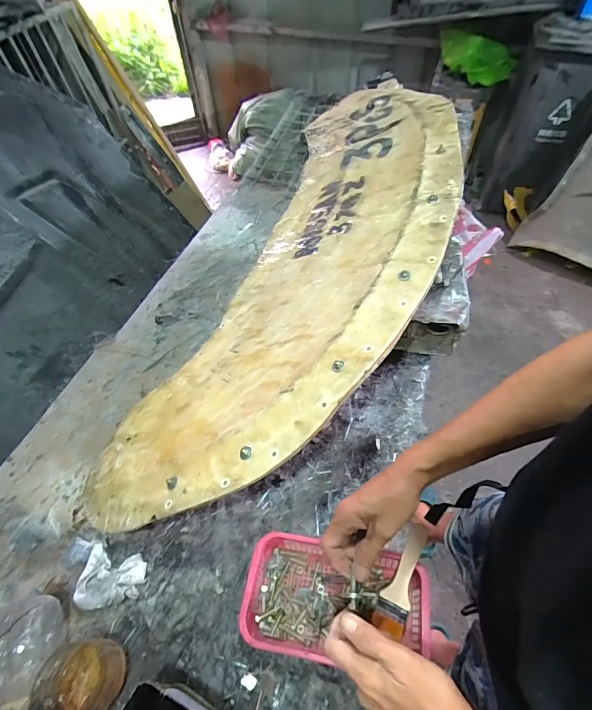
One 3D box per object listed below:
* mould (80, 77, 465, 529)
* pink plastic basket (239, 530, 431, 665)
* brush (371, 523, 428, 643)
[{"bbox_3d":[0.055,-0.228,0.722,0.444,0.031,1.141,2,55,36],"label":"mould"},{"bbox_3d":[0.050,0.325,0.503,0.231,0.060,0.131,8,54,8],"label":"pink plastic basket"},{"bbox_3d":[0.140,0.290,0.496,0.039,0.013,0.133,20,76,16],"label":"brush"}]

